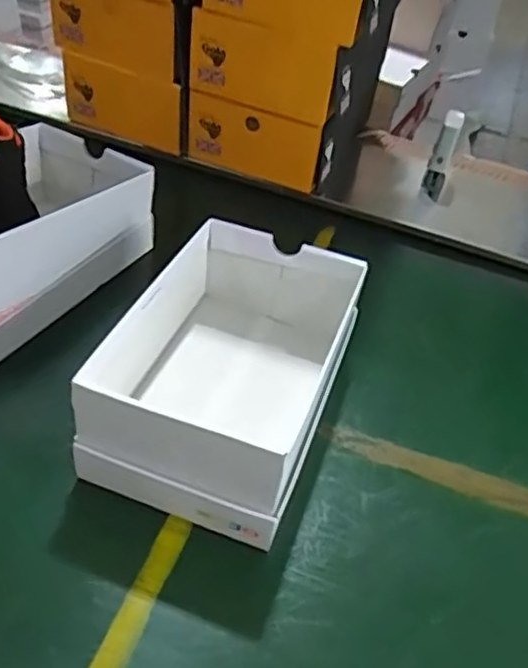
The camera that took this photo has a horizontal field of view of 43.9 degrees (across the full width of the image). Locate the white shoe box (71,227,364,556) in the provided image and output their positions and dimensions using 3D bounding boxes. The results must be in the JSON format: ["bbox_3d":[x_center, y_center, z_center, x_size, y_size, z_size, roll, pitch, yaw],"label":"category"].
[{"bbox_3d":[-0.030,0.030,0.647,0.183,0.123,0.294,15,41,12],"label":"white shoe box"}]

